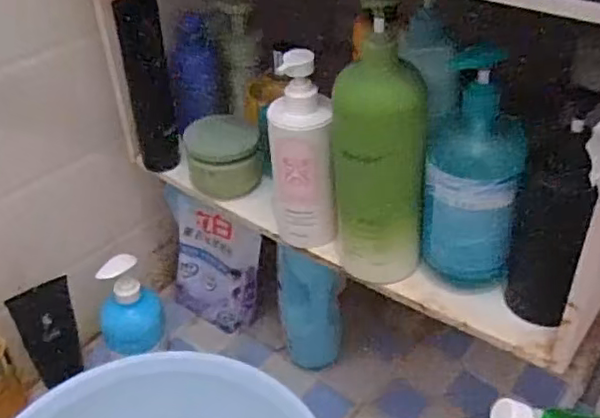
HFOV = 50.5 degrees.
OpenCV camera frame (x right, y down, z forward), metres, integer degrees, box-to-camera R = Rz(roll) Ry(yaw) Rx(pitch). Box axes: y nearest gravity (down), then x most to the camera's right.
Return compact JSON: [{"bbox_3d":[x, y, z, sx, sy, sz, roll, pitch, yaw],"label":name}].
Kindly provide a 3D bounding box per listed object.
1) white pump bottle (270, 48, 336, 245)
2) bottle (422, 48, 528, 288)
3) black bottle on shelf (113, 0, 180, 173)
[{"bbox_3d":[0.001,-0.047,0.610,0.060,0.194,0.058,-4,37,0],"label":"white pump bottle"},{"bbox_3d":[0.150,-0.027,0.557,0.080,0.213,0.070,1,38,6],"label":"bottle"},{"bbox_3d":[-0.172,-0.143,0.725,0.050,0.205,0.040,-10,38,-8],"label":"black bottle on shelf"}]

